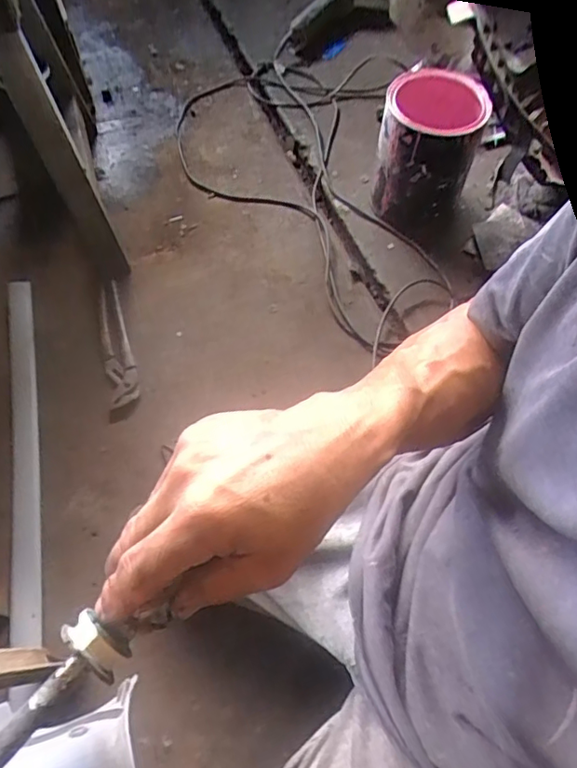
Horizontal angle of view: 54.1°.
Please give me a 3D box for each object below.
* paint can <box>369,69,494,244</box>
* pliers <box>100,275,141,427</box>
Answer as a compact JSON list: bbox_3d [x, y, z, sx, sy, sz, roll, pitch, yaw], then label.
[{"bbox_3d":[0.225,-0.377,0.934,0.154,0.197,0.154,14,62,9],"label":"paint can"},{"bbox_3d":[-0.273,-0.061,0.907,0.050,0.018,0.254,-11,61,-5],"label":"pliers"}]

